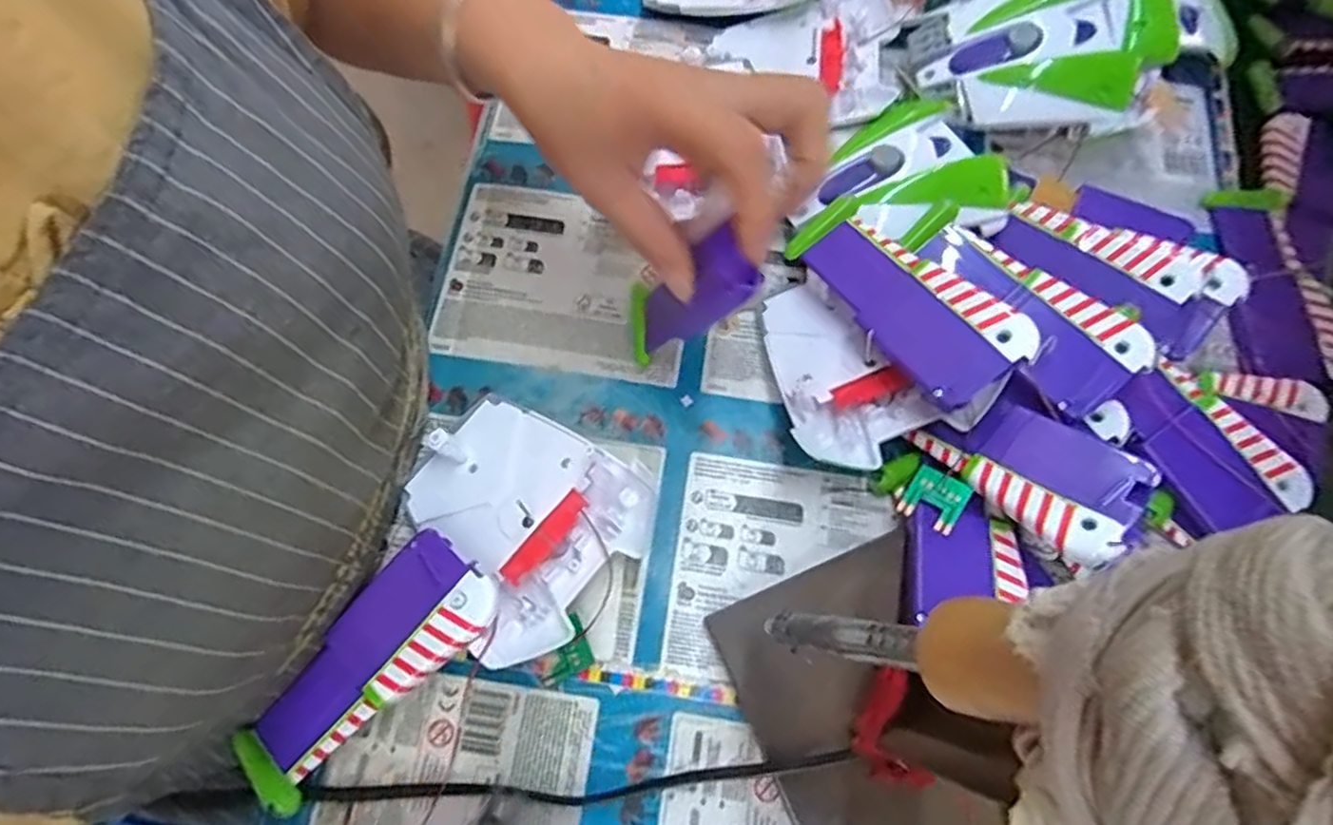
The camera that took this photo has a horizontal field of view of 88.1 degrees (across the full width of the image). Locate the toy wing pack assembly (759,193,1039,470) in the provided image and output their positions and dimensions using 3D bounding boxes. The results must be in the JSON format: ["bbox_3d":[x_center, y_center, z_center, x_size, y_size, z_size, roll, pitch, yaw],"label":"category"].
[{"bbox_3d":[0.091,-0.029,0.332,0.100,0.061,0.120,-40,75,-14],"label":"toy wing pack assembly"}]

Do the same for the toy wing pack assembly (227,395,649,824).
[{"bbox_3d":[-0.101,0.083,0.305,0.101,0.029,0.189,38,74,13],"label":"toy wing pack assembly"}]

